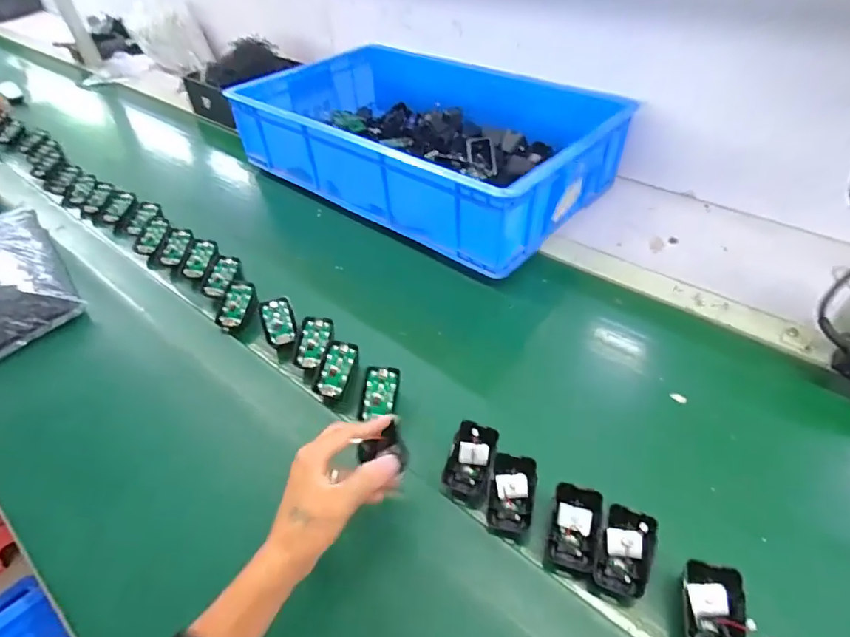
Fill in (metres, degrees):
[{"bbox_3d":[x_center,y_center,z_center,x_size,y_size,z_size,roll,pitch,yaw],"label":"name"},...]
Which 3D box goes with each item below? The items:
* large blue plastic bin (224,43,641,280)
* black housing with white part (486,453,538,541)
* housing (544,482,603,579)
[{"bbox_3d":[-0.025,-0.344,0.906,0.668,0.155,0.371,31,55,30],"label":"large blue plastic bin"},{"bbox_3d":[0.082,0.169,0.470,0.042,0.021,0.071,8,77,7],"label":"black housing with white part"},{"bbox_3d":[0.136,0.191,0.443,0.044,0.037,0.063,10,47,13],"label":"housing"}]

